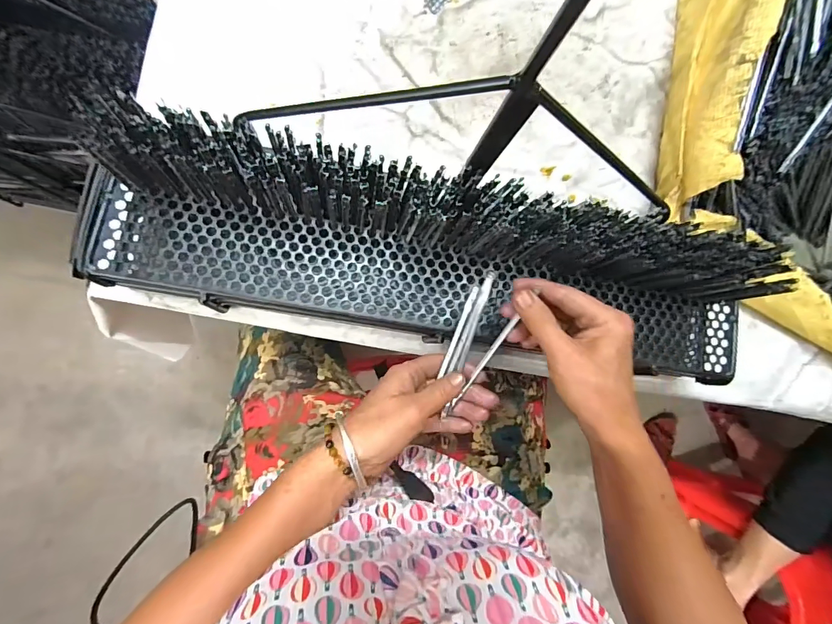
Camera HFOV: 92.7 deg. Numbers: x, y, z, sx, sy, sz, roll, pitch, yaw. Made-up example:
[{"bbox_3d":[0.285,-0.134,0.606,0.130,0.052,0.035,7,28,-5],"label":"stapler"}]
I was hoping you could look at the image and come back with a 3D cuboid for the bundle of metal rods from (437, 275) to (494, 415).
[{"bbox_3d":[0.041,0.024,0.342,0.020,0.007,0.122,19,94,-7],"label":"bundle of metal rods"}]

